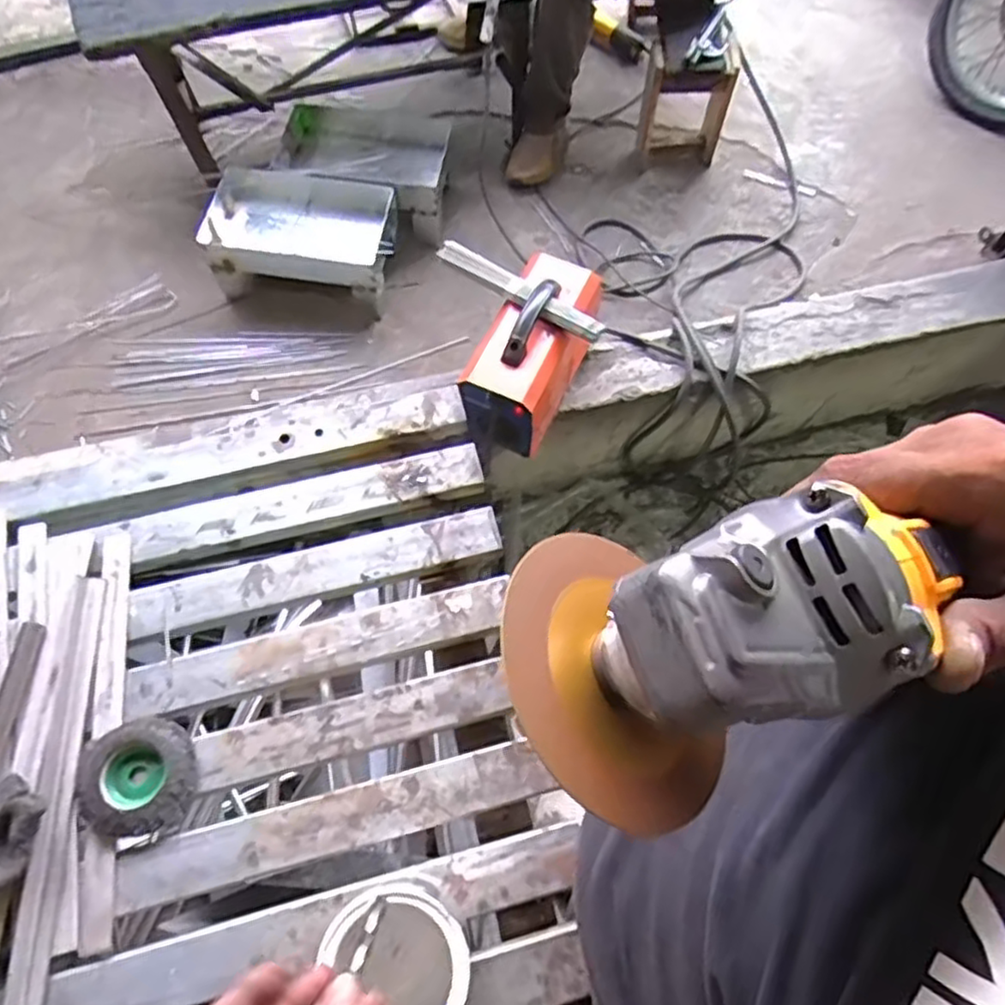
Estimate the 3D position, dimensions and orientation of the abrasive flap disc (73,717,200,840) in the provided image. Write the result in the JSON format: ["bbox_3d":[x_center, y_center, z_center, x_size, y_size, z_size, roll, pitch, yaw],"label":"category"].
[{"bbox_3d":[-0.314,0.238,0.594,0.092,0.025,0.092,1,67,-1],"label":"abrasive flap disc"}]

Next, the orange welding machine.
[{"bbox_3d":[0.053,-0.269,1.238,0.156,0.193,0.297,24,69,8],"label":"orange welding machine"}]

